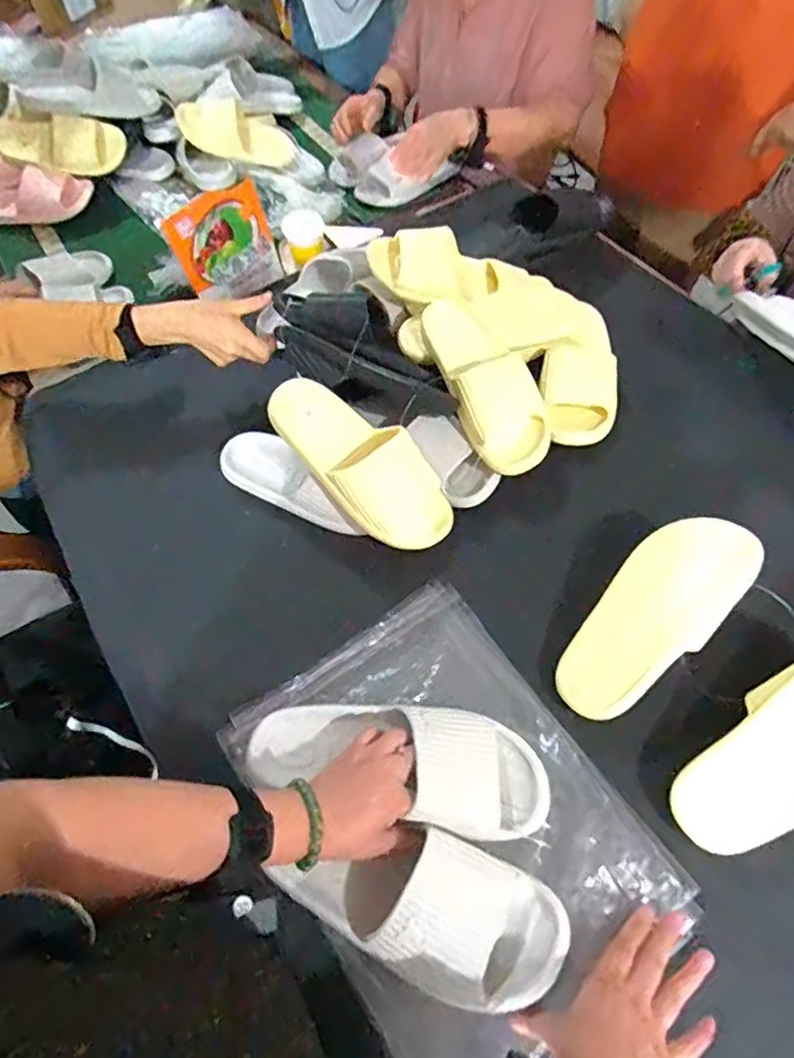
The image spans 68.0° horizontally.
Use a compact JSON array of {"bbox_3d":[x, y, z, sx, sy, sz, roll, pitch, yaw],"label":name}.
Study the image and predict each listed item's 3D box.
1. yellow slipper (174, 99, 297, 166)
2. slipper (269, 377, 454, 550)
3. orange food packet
[{"bbox_3d":[-0.338,-0.886,1.319,0.105,0.102,0.277,42,37,23],"label":"yellow slipper"},{"bbox_3d":[-0.045,-0.081,0.705,0.257,0.072,0.098,43,69,6],"label":"slipper"},{"bbox_3d":[-0.276,-0.459,0.969,0.167,0.166,0.025,-42,52,-16],"label":"orange food packet"}]

